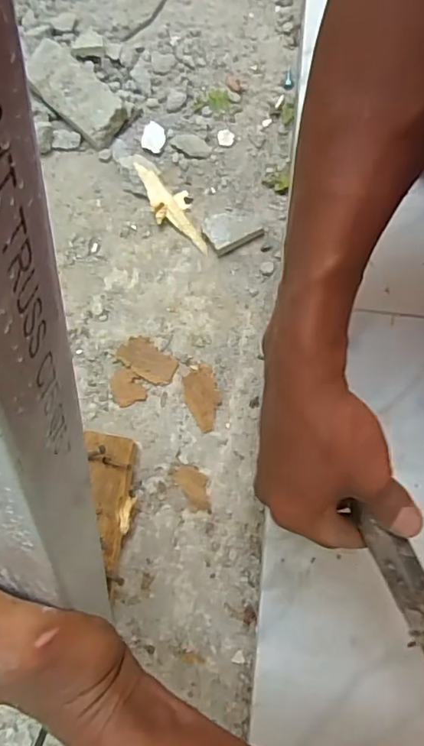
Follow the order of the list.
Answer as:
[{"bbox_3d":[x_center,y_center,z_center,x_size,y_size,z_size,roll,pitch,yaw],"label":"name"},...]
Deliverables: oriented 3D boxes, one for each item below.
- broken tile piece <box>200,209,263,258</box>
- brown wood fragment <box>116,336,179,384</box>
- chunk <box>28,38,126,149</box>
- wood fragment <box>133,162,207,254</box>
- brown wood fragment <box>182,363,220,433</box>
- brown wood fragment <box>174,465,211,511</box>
[{"bbox_3d":[0.018,-0.126,0.467,0.048,0.017,0.033,-30,83,-8],"label":"broken tile piece"},{"bbox_3d":[-0.054,-0.011,0.447,0.049,0.005,0.029,37,80,4],"label":"brown wood fragment"},{"bbox_3d":[-0.122,-0.254,0.481,0.101,0.024,0.049,44,81,5],"label":"chunk"},{"bbox_3d":[-0.034,-0.147,0.474,0.036,0.022,0.092,-39,95,-6],"label":"wood fragment"},{"bbox_3d":[-0.008,0.020,0.443,0.028,0.005,0.054,-15,81,-5],"label":"brown wood fragment"},{"bbox_3d":[-0.013,0.092,0.430,0.023,0.004,0.040,-37,84,-9],"label":"brown wood fragment"}]

